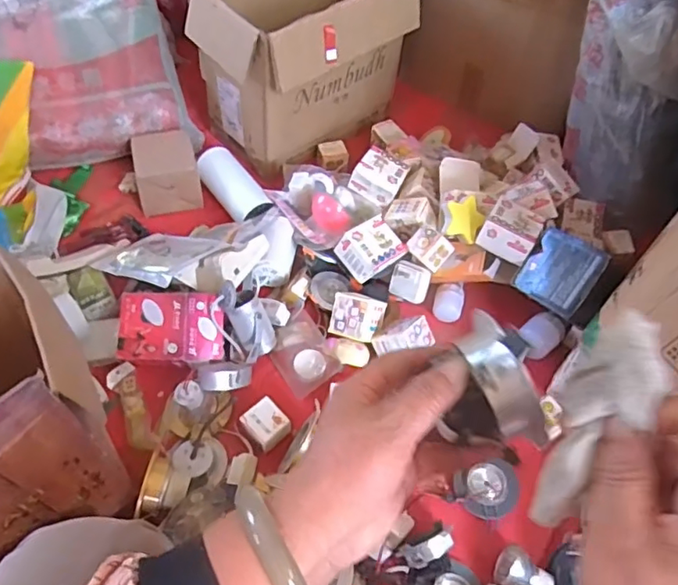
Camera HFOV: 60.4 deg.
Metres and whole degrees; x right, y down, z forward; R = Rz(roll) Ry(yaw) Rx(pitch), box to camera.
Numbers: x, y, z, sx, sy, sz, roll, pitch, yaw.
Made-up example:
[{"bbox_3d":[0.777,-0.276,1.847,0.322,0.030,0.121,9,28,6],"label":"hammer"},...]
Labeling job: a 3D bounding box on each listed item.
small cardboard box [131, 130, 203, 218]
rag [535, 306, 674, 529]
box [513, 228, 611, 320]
[{"bbox_3d":[-0.322,-0.224,1.086,0.114,0.093,0.118,-10,56,-10],"label":"small cardboard box"},{"bbox_3d":[0.116,0.056,0.263,0.033,0.034,0.104,28,90,15],"label":"rag"},{"bbox_3d":[0.340,-0.030,0.896,0.022,0.110,0.112,11,21,-44],"label":"box"}]

